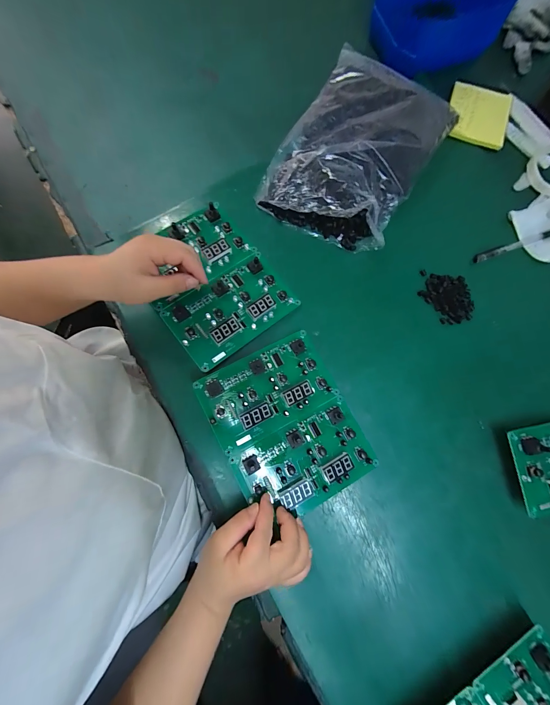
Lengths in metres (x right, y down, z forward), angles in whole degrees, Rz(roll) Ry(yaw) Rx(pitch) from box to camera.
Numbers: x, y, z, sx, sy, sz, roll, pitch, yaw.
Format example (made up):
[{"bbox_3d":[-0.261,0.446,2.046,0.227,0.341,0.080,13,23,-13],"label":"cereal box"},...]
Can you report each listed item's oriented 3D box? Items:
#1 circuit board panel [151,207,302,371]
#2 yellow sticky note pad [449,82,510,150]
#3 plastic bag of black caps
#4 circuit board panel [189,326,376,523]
[{"bbox_3d":[-0.089,-0.096,0.379,0.157,0.026,0.192,-39,82,-8],"label":"circuit board panel"},{"bbox_3d":[0.338,-0.398,0.458,0.097,0.014,0.122,17,79,2],"label":"yellow sticky note pad"},{"bbox_3d":[0.119,-0.298,0.410,0.202,0.058,0.277,31,80,5],"label":"plastic bag of black caps"},{"bbox_3d":[0.014,0.091,0.346,0.160,0.026,0.197,-26,81,-6],"label":"circuit board panel"}]

